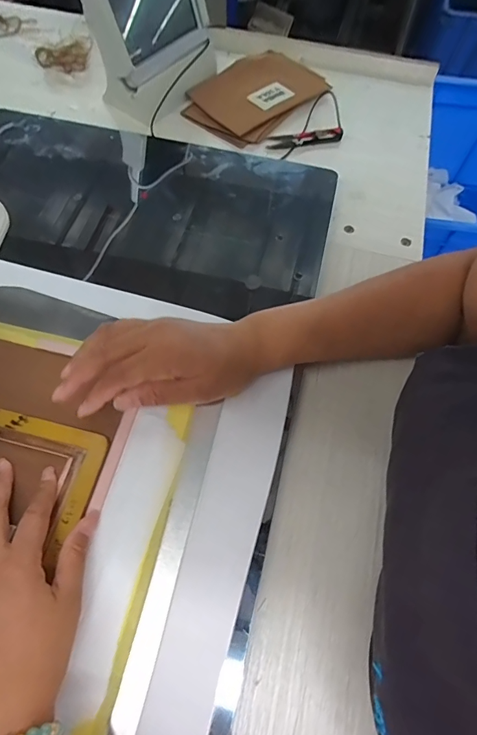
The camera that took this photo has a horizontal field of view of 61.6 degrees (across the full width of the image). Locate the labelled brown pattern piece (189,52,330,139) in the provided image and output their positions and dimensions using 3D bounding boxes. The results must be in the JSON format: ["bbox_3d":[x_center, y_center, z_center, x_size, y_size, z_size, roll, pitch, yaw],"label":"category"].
[{"bbox_3d":[0.028,-0.407,0.576,0.187,0.008,0.137,-36,72,-16],"label":"labelled brown pattern piece"}]

